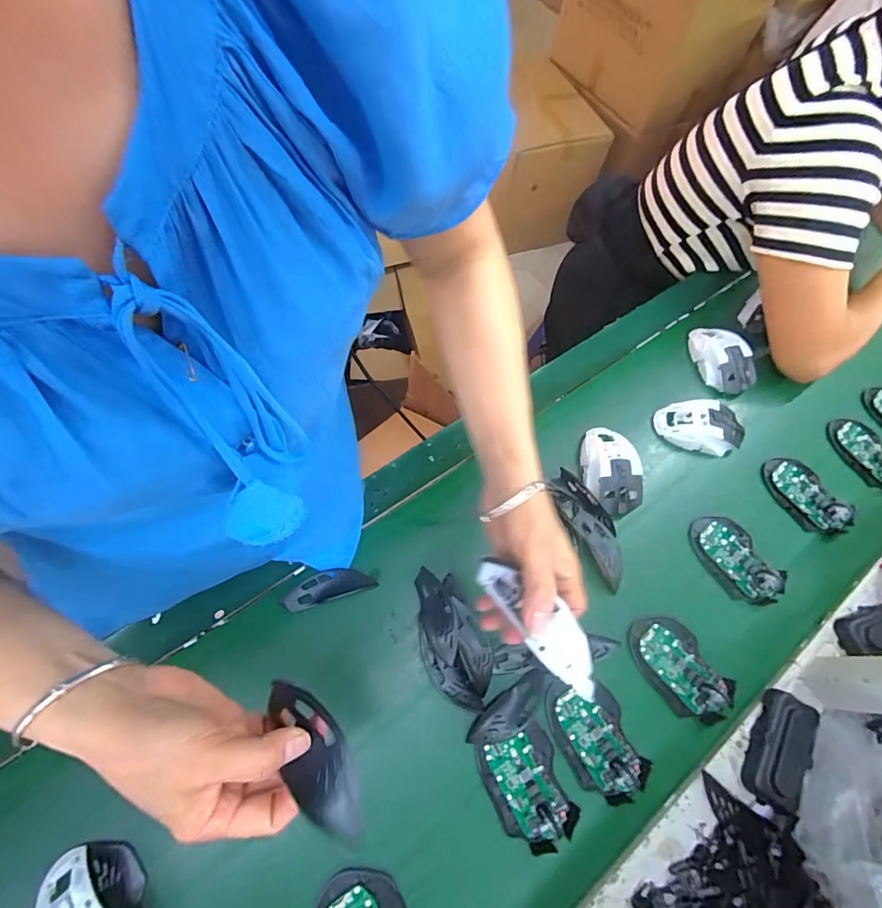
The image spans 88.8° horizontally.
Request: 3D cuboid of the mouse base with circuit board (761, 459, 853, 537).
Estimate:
[{"bbox_3d":[0.479,0.052,0.587,0.064,0.023,0.114,-22,67,-15],"label":"mouse base with circuit board"}]

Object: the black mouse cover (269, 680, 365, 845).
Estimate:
[{"bbox_3d":[-0.073,0.171,0.260,0.033,0.016,0.094,-35,52,-17],"label":"black mouse cover"}]

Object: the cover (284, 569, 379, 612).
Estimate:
[{"bbox_3d":[-0.121,0.144,0.492,0.095,0.014,0.032,-14,65,-12],"label":"cover"}]

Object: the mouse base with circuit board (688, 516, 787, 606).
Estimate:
[{"bbox_3d":[0.352,0.125,0.538,0.069,0.017,0.113,-28,69,-17],"label":"mouse base with circuit board"}]

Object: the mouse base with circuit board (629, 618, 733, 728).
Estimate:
[{"bbox_3d":[0.260,0.233,0.488,0.074,0.018,0.112,-28,69,-17],"label":"mouse base with circuit board"}]

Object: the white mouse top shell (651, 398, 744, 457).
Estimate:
[{"bbox_3d":[0.352,-0.038,0.609,0.111,0.035,0.062,14,63,2],"label":"white mouse top shell"}]

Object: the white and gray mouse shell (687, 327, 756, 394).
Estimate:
[{"bbox_3d":[0.414,-0.143,0.666,0.068,0.030,0.112,-6,64,-8],"label":"white and gray mouse shell"}]

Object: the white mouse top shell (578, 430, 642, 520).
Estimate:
[{"bbox_3d":[0.211,0.021,0.570,0.069,0.036,0.119,-6,64,-8],"label":"white mouse top shell"}]

